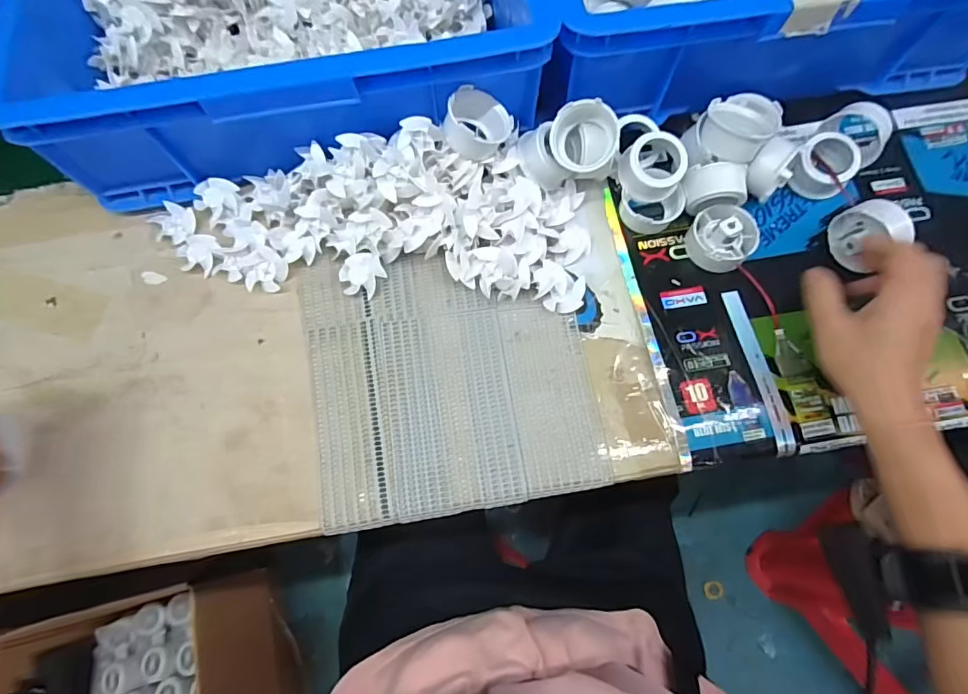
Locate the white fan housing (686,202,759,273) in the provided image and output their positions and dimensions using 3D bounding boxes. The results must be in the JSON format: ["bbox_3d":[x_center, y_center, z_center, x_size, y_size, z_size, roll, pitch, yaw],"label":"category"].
[{"bbox_3d":[0.206,-0.096,0.426,0.053,0.033,0.052,0,72,0],"label":"white fan housing"}]

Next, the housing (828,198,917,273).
[{"bbox_3d":[0.316,-0.092,0.405,0.032,0.045,0.052,-13,73,-4],"label":"housing"}]

